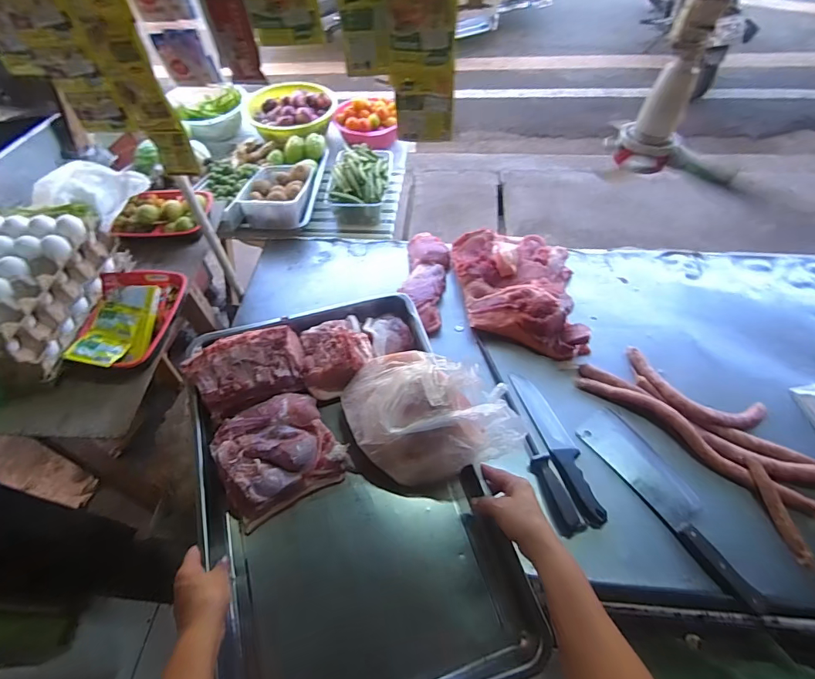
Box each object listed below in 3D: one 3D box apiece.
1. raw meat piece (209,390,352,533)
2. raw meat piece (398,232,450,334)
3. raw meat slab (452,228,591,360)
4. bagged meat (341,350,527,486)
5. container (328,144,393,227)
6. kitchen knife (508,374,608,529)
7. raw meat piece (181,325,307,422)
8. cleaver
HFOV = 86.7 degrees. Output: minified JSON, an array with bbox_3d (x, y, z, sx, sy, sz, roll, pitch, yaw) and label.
[{"bbox_3d":[-0.190,0.164,0.638,0.166,0.051,0.149,-26,59,-15],"label":"raw meat piece"},{"bbox_3d":[0.041,-0.149,1.046,0.104,0.037,0.290,5,57,6],"label":"raw meat piece"},{"bbox_3d":[0.248,-0.117,0.974,0.281,0.086,0.311,1,56,3],"label":"raw meat slab"},{"bbox_3d":[0.032,0.093,0.611,0.248,0.137,0.174,-7,56,-3],"label":"bagged meat"},{"bbox_3d":[-0.130,-0.449,1.220,0.154,0.117,0.240,4,57,5],"label":"container"},{"bbox_3d":[0.285,0.192,0.815,0.054,0.022,0.304,-15,57,-8],"label":"kitchen knife"},{"bbox_3d":[-0.250,0.048,0.681,0.168,0.066,0.100,-20,58,-11],"label":"raw meat piece"},{"bbox_3d":[0.457,0.274,0.753,0.090,0.029,0.351,-29,60,-16],"label":"cleaver"}]

